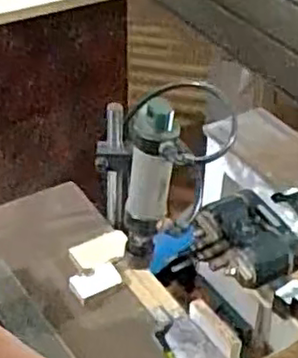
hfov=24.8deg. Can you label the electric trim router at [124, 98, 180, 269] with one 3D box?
[{"bbox_3d":[0.002,0.020,0.777,0.061,0.229,0.050,0,38,-3],"label":"electric trim router"}]

